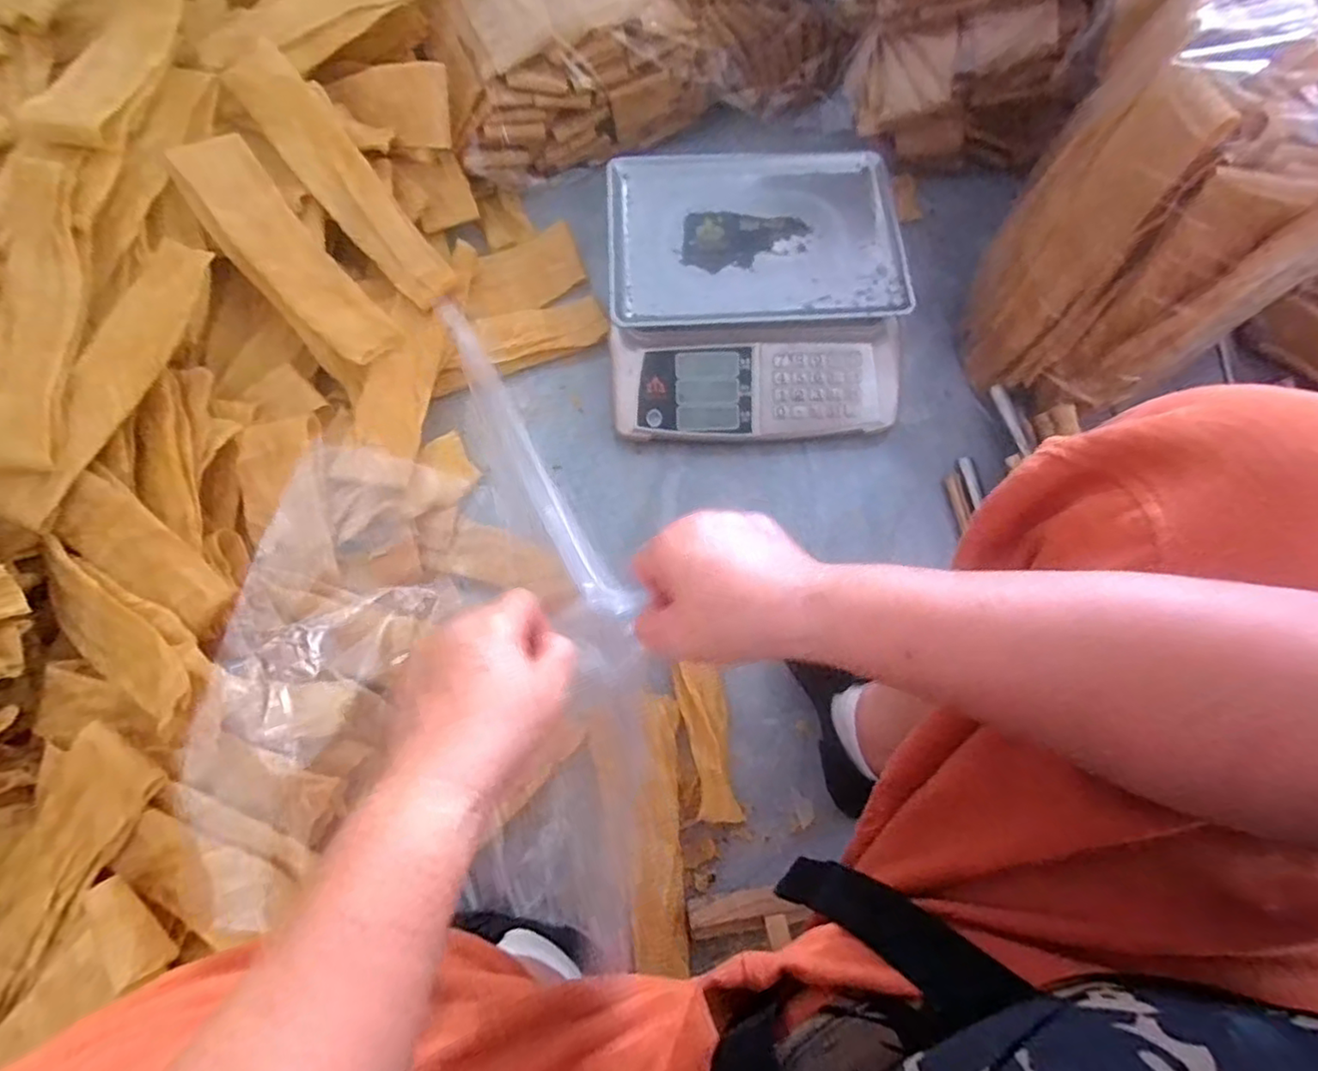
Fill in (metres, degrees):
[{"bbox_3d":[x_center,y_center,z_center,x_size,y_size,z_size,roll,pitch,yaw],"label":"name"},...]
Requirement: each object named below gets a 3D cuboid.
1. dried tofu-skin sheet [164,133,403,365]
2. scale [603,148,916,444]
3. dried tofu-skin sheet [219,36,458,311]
[{"bbox_3d":[-0.425,-0.319,0.732,0.087,0.027,0.294,-42,95,-13],"label":"dried tofu-skin sheet"},{"bbox_3d":[0.113,-0.297,0.775,0.346,0.098,0.351,-4,71,-1],"label":"scale"},{"bbox_3d":[-0.378,-0.424,0.766,0.076,0.028,0.348,-40,97,-12],"label":"dried tofu-skin sheet"}]

